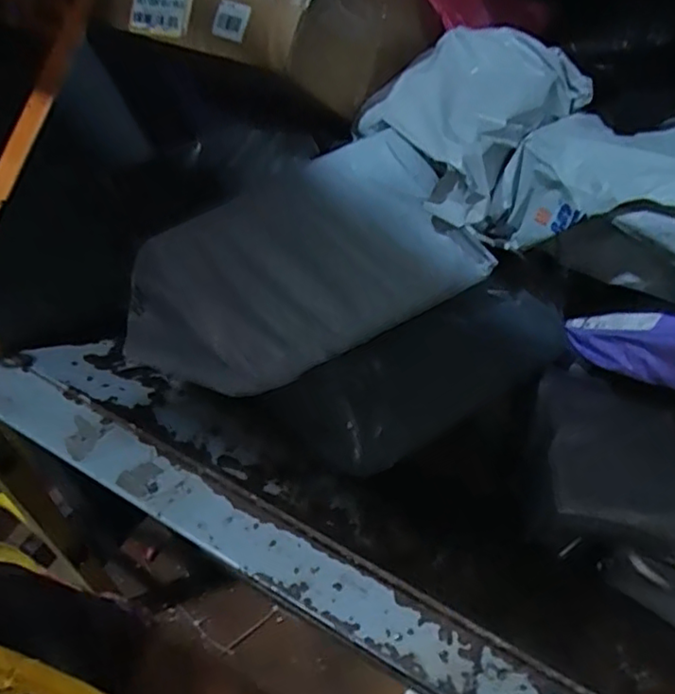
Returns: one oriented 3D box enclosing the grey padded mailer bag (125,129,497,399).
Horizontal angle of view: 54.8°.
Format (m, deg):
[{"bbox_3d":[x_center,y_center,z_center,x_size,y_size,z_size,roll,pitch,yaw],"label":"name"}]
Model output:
[{"bbox_3d":[-0.028,-0.070,0.575,0.317,0.049,0.166,-28,94,-12],"label":"grey padded mailer bag"}]

